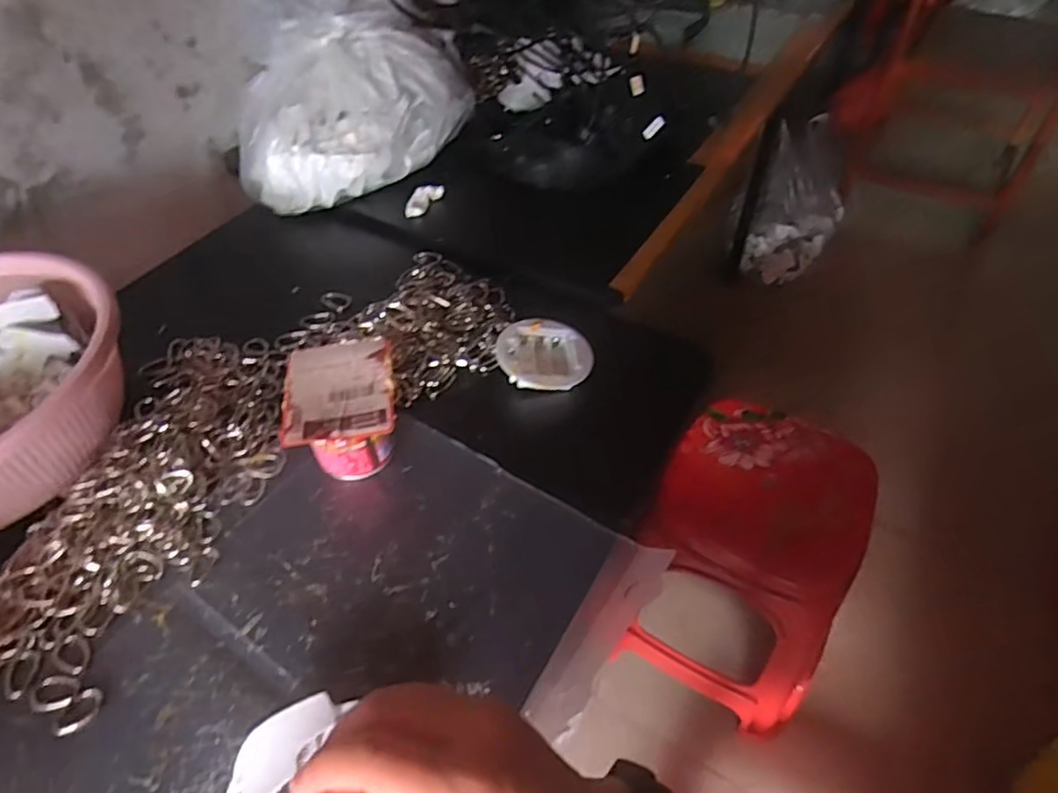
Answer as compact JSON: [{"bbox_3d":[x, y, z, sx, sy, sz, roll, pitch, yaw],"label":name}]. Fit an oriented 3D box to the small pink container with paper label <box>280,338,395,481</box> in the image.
[{"bbox_3d":[-0.145,0.017,0.515,0.080,0.078,0.095,-7,49,-5],"label":"small pink container with paper label"}]

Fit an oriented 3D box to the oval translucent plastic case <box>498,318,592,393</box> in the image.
[{"bbox_3d":[0.015,-0.038,0.590,0.084,0.026,0.073,-3,49,-1],"label":"oval translucent plastic case"}]

